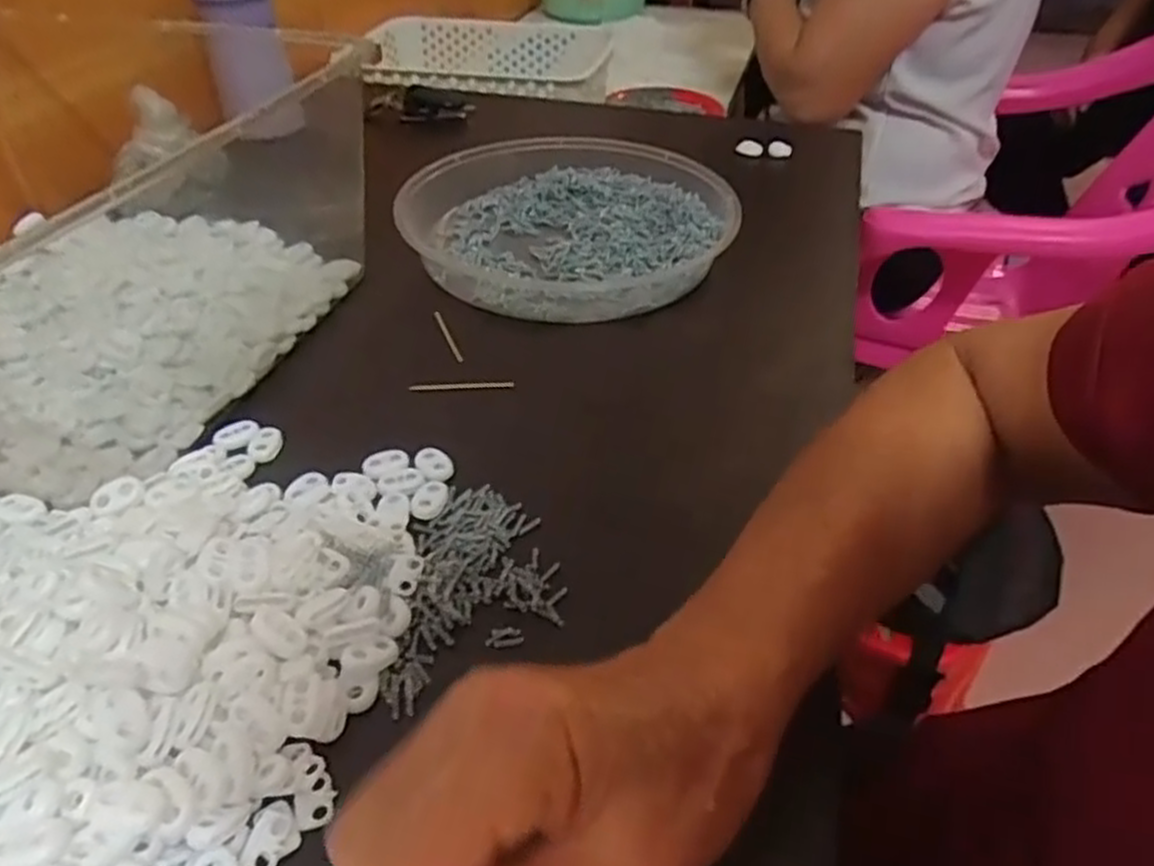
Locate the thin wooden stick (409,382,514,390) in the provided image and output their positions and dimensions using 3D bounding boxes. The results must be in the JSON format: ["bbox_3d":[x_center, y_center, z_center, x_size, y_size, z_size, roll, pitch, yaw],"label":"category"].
[{"bbox_3d":[-0.065,-0.027,0.443,0.059,0.004,0.005,1,41,0],"label":"thin wooden stick"}]

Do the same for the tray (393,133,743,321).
[{"bbox_3d":[-0.011,-0.158,0.574,0.236,0.040,0.236,1,41,-1],"label":"tray"}]

